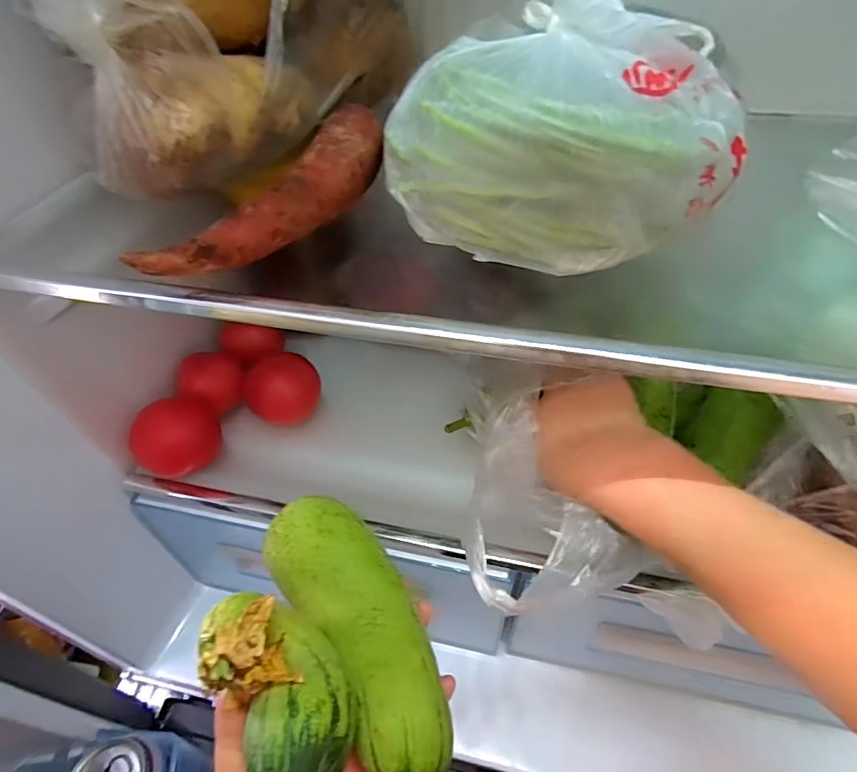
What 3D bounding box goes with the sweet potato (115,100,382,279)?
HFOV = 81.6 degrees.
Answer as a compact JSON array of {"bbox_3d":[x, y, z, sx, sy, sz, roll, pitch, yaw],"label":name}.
[{"bbox_3d":[-0.081,-0.107,0.278,0.042,0.035,0.167,29,55,24],"label":"sweet potato"}]

